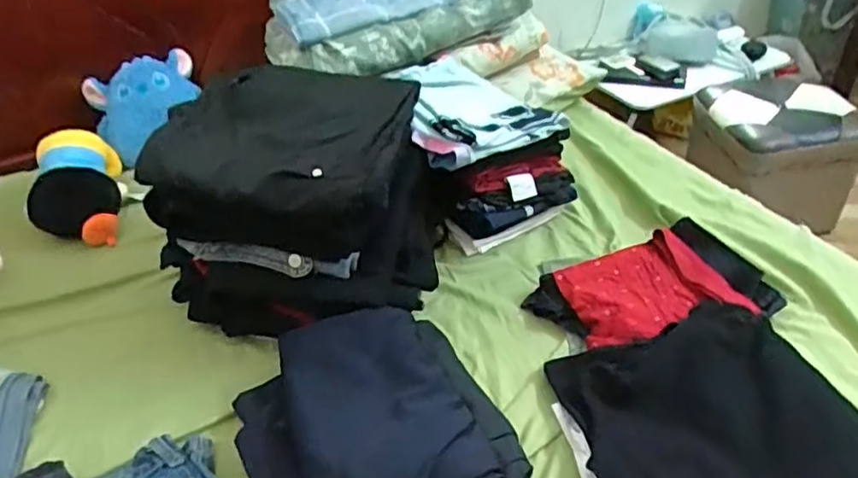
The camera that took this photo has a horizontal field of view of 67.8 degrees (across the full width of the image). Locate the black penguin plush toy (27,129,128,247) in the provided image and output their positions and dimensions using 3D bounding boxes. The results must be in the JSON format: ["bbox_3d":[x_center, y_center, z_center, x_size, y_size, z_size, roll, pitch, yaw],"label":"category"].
[{"bbox_3d":[-0.585,-0.078,1.067,0.165,0.160,0.204,-27,43,-25],"label":"black penguin plush toy"}]

